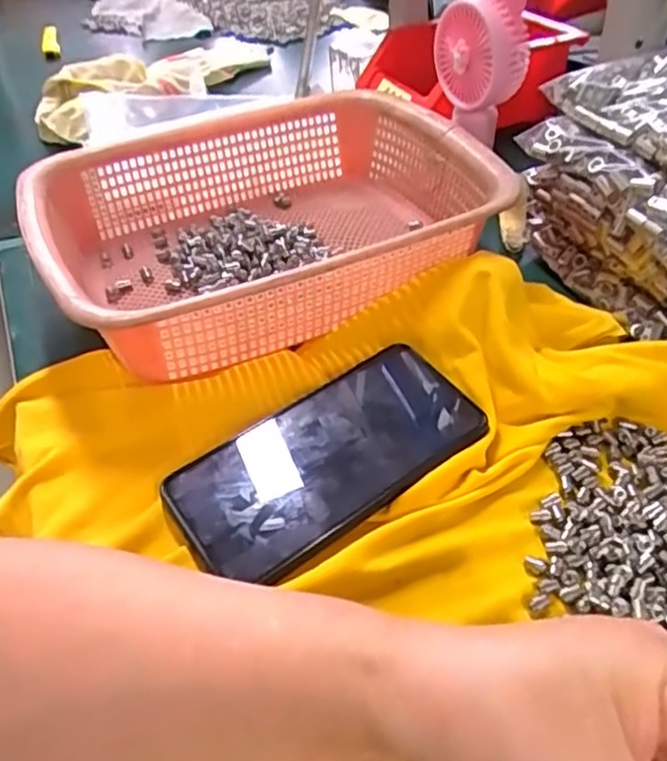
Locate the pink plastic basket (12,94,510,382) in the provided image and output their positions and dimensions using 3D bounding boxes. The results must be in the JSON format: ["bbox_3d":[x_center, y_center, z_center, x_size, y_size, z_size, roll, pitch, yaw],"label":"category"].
[{"bbox_3d":[-0.045,-0.109,0.450,0.284,0.073,0.214,-19,48,-15],"label":"pink plastic basket"}]

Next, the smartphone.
[{"bbox_3d":[-0.002,0.039,0.341,0.160,0.015,0.076,-28,51,-23],"label":"smartphone"}]

